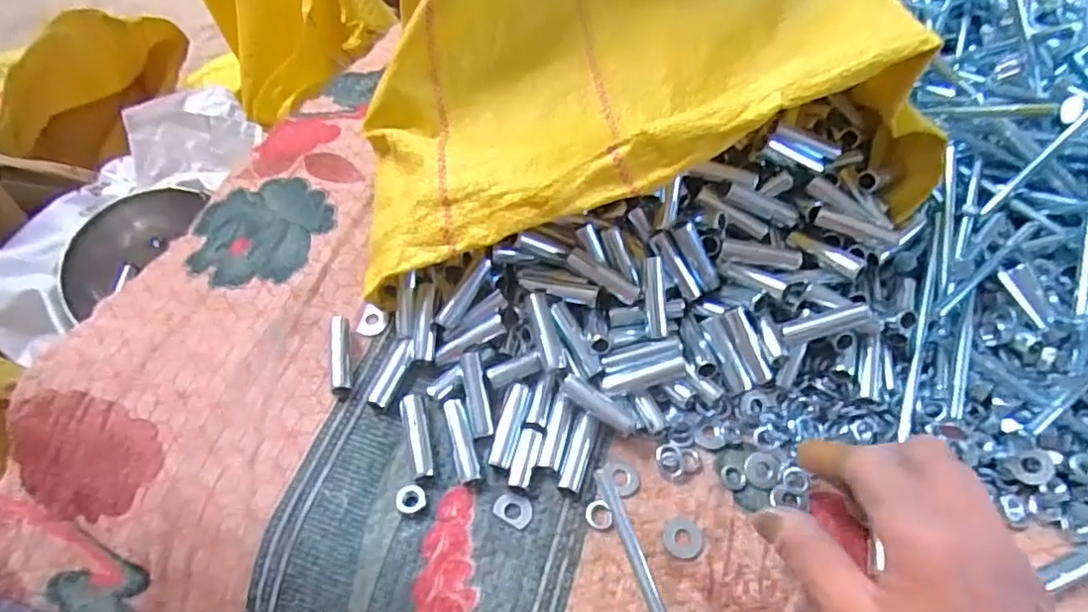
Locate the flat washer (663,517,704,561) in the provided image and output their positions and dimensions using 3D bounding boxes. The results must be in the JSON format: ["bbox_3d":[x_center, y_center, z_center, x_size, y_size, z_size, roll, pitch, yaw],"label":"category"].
[{"bbox_3d":[0.066,0.111,0.305,0.018,0.004,0.019,5,55,1],"label":"flat washer"}]

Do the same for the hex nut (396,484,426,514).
[{"bbox_3d":[-0.063,0.092,0.303,0.013,0.007,0.013,-23,61,-16],"label":"hex nut"}]

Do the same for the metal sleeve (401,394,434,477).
[{"bbox_3d":[-0.063,0.064,0.317,0.010,0.008,0.042,-13,59,-11],"label":"metal sleeve"}]

